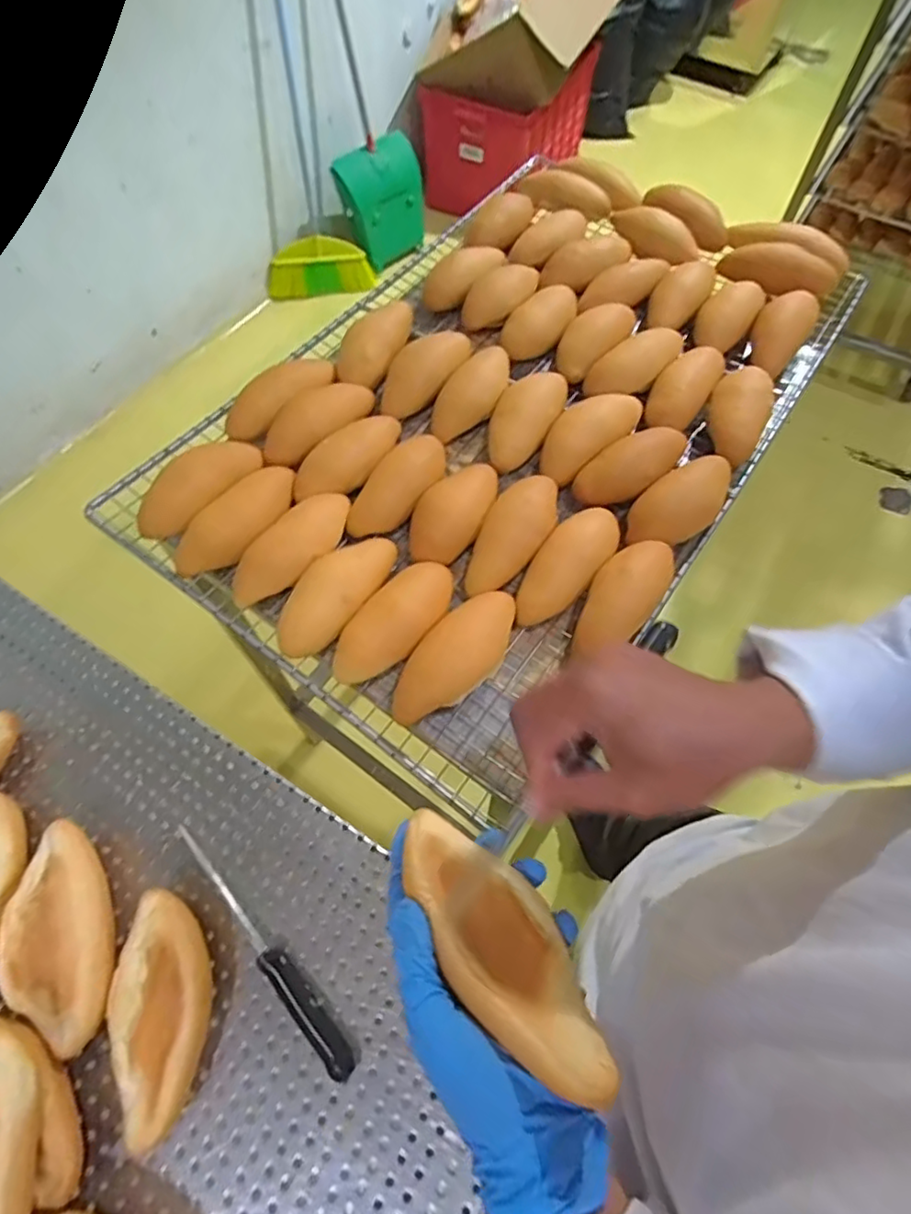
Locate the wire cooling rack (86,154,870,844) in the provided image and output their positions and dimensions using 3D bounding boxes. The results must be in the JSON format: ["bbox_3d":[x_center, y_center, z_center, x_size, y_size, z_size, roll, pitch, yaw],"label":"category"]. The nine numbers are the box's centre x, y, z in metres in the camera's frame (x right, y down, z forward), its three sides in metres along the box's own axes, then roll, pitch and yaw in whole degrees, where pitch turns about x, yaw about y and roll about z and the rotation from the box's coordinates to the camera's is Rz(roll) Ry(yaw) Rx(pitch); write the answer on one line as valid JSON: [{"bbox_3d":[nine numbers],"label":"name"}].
[{"bbox_3d":[0.046,-0.249,0.696,0.548,0.071,0.822,33,70,15],"label":"wire cooling rack"}]

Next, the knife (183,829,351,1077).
[{"bbox_3d":[-0.147,0.248,0.450,0.016,0.019,0.215,-39,69,-19],"label":"knife"}]

